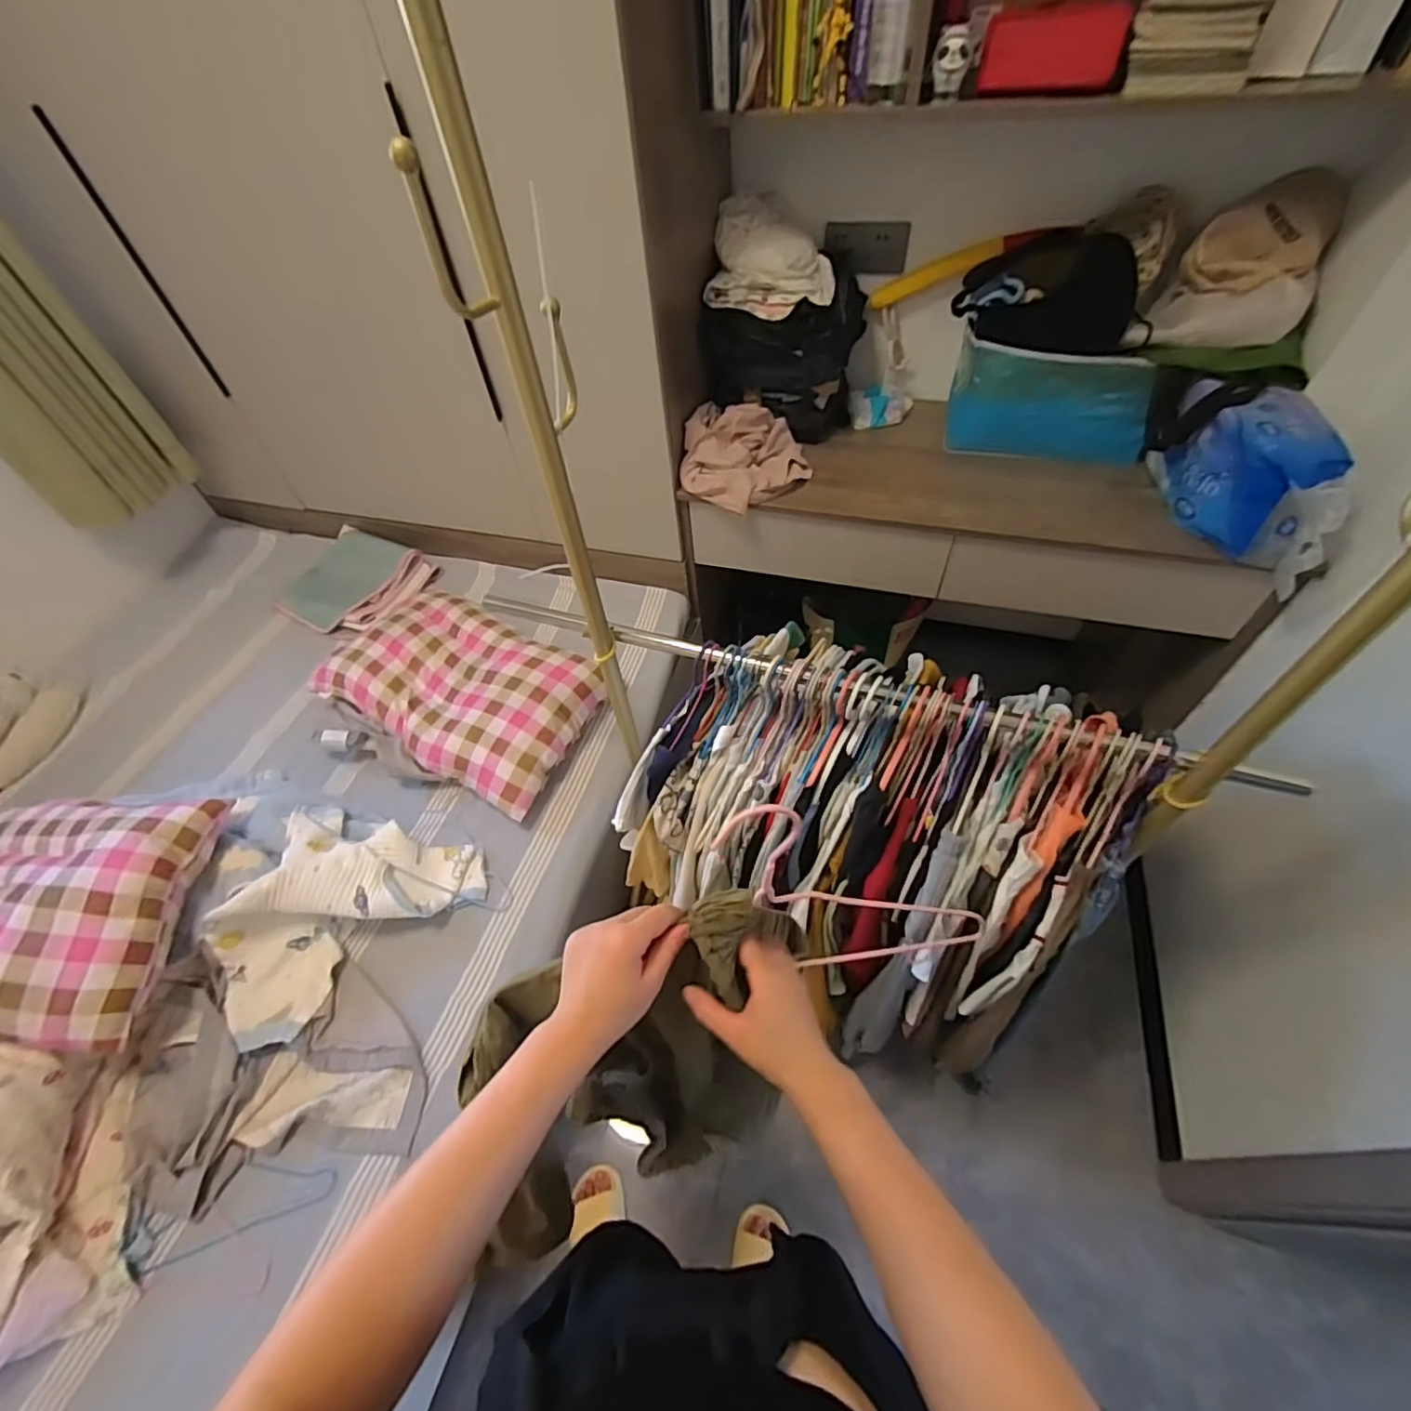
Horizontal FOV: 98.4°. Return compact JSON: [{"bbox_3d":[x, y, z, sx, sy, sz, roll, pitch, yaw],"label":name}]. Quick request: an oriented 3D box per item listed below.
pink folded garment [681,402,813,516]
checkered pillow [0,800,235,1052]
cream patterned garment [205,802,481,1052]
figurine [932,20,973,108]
[{"bbox_3d":[0.085,-0.531,1.305,0.269,0.124,0.248,-1,52,4],"label":"pink folded garment"},{"bbox_3d":[-1.020,0.295,0.917,0.462,0.099,0.383,-3,52,3],"label":"checkered pillow"},{"bbox_3d":[-0.638,0.308,1.038,0.413,0.147,0.322,-39,58,-23],"label":"cream patterned garment"},{"bbox_3d":[0.368,-0.960,0.912,0.051,0.076,0.043,11,53,13],"label":"figurine"}]

